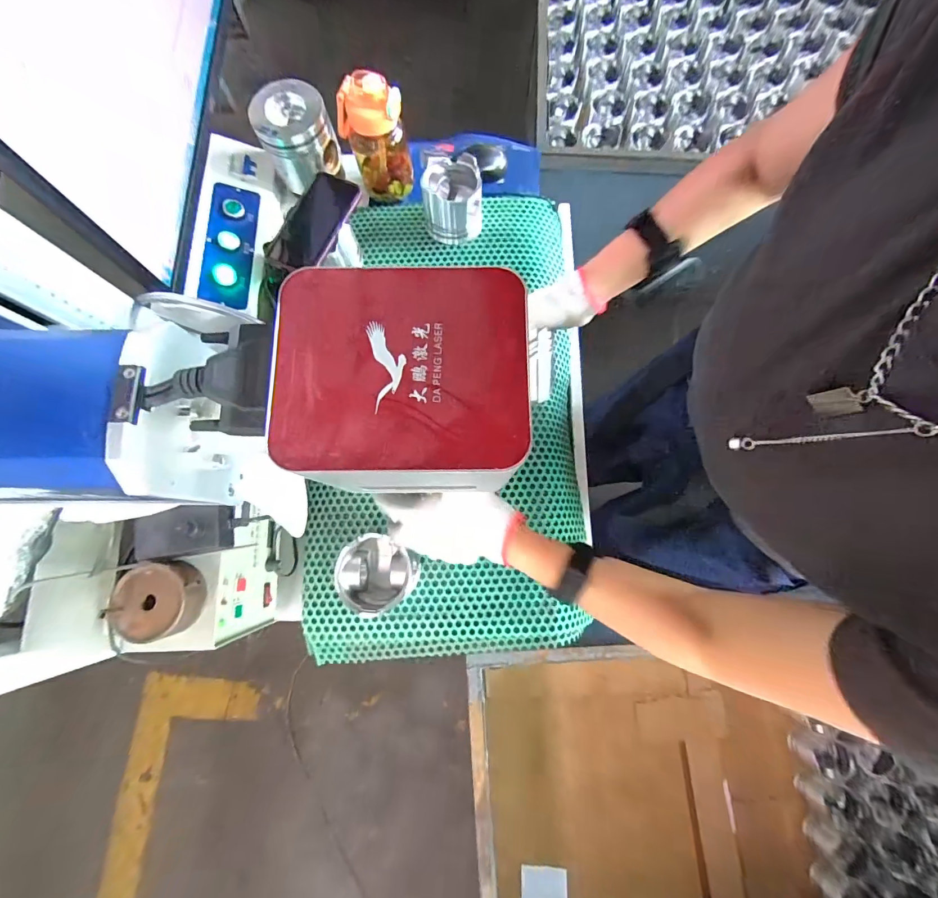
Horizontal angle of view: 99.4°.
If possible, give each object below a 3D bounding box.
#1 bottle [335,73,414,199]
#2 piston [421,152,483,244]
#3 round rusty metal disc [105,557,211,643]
[{"bbox_3d":[-0.147,-0.490,0.621,0.099,0.155,0.087,-16,78,-3],"label":"bottle"},{"bbox_3d":[-0.027,-0.397,0.634,0.092,0.073,0.103,-8,78,-1],"label":"piston"},{"bbox_3d":[-0.309,0.150,0.401,0.084,0.029,0.071,-3,78,0],"label":"round rusty metal disc"}]

